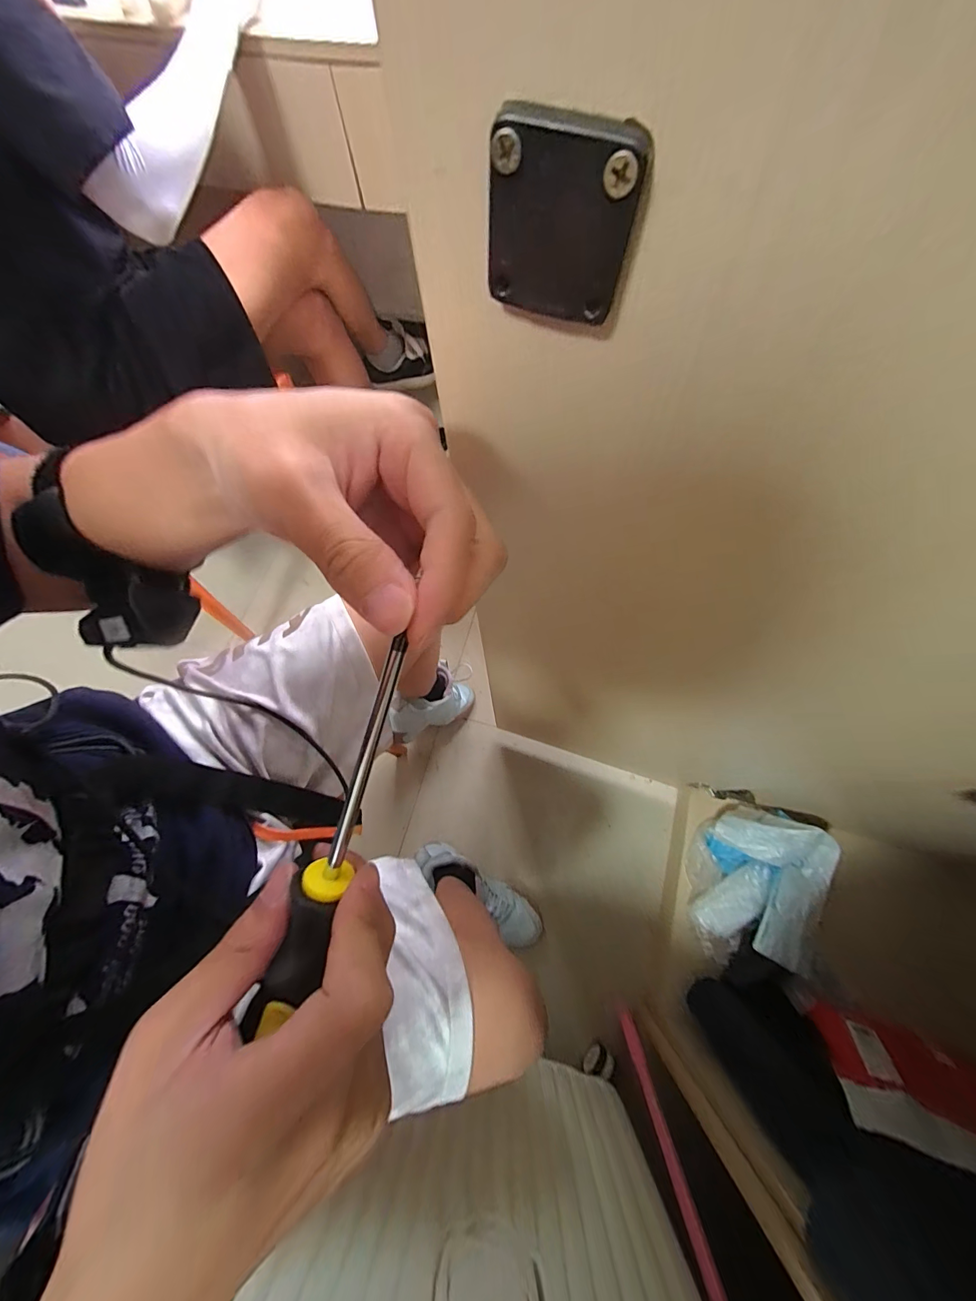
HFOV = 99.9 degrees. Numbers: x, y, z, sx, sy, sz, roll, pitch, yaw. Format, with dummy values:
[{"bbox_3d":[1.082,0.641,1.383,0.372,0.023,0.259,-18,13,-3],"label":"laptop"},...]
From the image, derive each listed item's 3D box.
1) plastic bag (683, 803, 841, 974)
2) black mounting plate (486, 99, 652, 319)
[{"bbox_3d":[0.492,0.418,0.731,0.227,0.099,0.254,5,71,4],"label":"plastic bag"},{"bbox_3d":[0.017,-0.103,0.101,0.034,0.037,0.006,13,71,7],"label":"black mounting plate"}]

